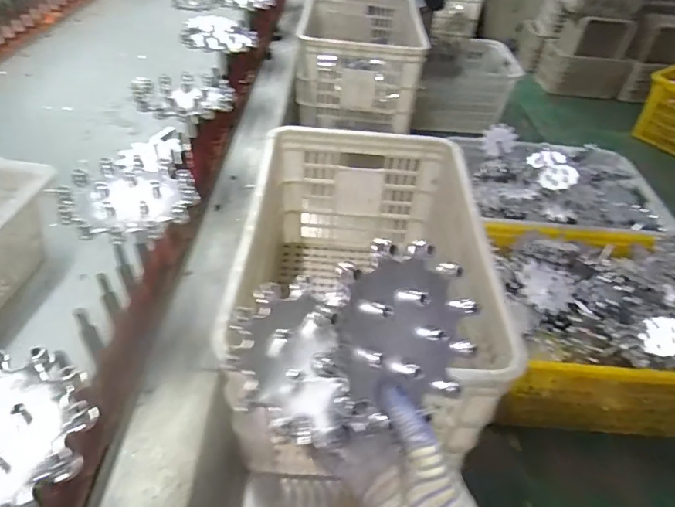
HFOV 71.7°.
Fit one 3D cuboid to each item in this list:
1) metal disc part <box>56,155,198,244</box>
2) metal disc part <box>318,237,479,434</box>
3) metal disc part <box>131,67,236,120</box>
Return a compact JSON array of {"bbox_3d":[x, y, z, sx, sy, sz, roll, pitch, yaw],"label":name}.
[{"bbox_3d":[-0.252,-0.068,0.570,0.148,0.032,0.139,2,45,-2],"label":"metal disc part"},{"bbox_3d":[0.053,0.059,0.375,0.129,0.136,0.024,-8,9,-26],"label":"metal disc part"},{"bbox_3d":[-0.251,-0.262,0.768,0.149,0.023,0.143,-21,50,-23],"label":"metal disc part"}]

